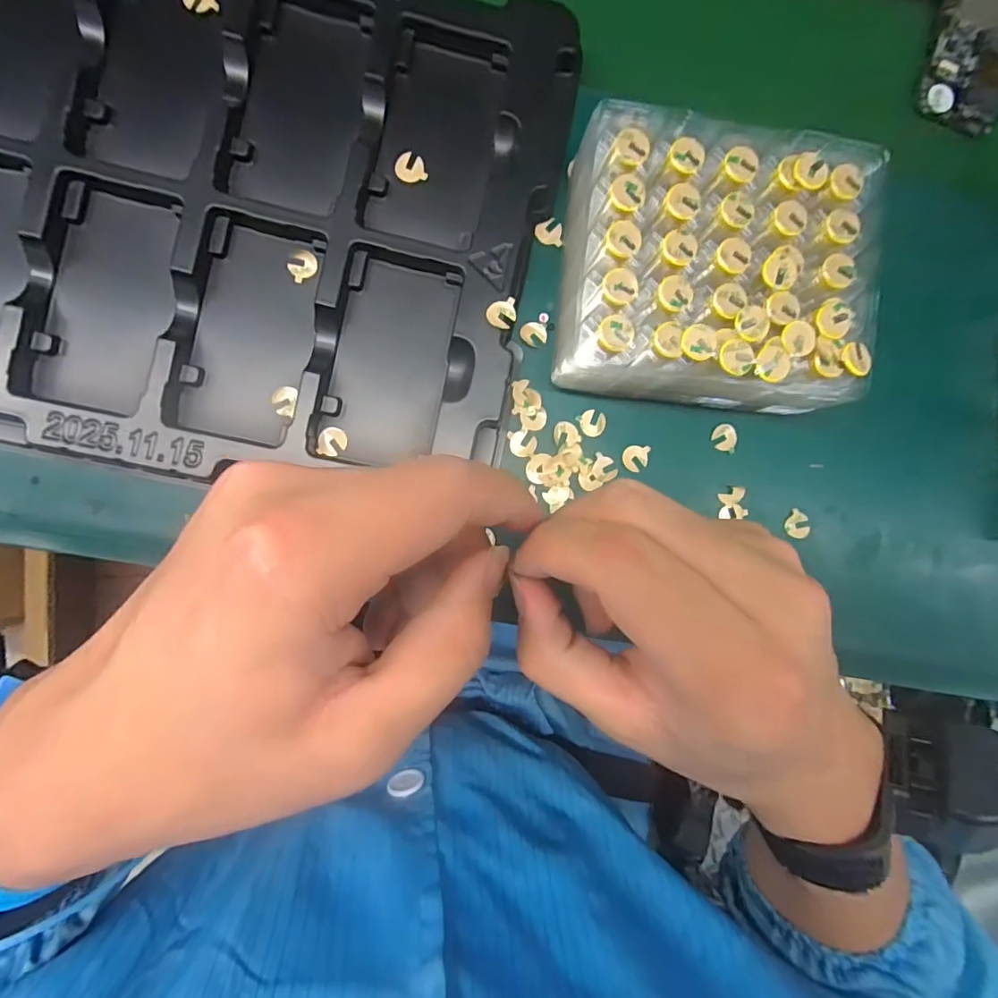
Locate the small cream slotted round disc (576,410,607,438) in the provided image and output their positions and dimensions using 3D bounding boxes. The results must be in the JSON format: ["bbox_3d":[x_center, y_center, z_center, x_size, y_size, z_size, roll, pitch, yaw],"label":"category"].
[{"bbox_3d":[0.063,-0.050,0.331,0.017,0.004,0.018,0,92,-5],"label":"small cream slotted round disc"}]

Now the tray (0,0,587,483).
[{"bbox_3d":[-0.249,-0.193,0.290,0.555,0.021,0.319,11,91,-6],"label":"tray"}]

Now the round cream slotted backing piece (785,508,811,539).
[{"bbox_3d":[0.209,0.019,0.348,0.018,0.004,0.018,0,92,-5],"label":"round cream slotted backing piece"}]

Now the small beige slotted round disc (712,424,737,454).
[{"bbox_3d":[0.154,-0.042,0.340,0.016,0.004,0.019,10,91,-6],"label":"small beige slotted round disc"}]

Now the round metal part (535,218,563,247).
[{"bbox_3d":[0.033,-0.176,0.329,0.018,0.004,0.016,10,91,-6],"label":"round metal part"}]

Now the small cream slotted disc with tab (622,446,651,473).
[{"bbox_3d":[0.092,-0.027,0.335,0.018,0.004,0.017,0,92,-5],"label":"small cream slotted disc with tab"}]

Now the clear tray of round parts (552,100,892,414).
[{"bbox_3d":[0.128,-0.138,0.305,0.180,0.063,0.157,9,90,-6],"label":"clear tray of round parts"}]

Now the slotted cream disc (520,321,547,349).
[{"bbox_3d":[0.023,-0.109,0.327,0.017,0.004,0.016,0,92,-5],"label":"slotted cream disc"}]

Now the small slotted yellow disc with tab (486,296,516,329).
[{"bbox_3d":[0.002,-0.113,0.307,0.018,0.004,0.018,0,92,-5],"label":"small slotted yellow disc with tab"}]

